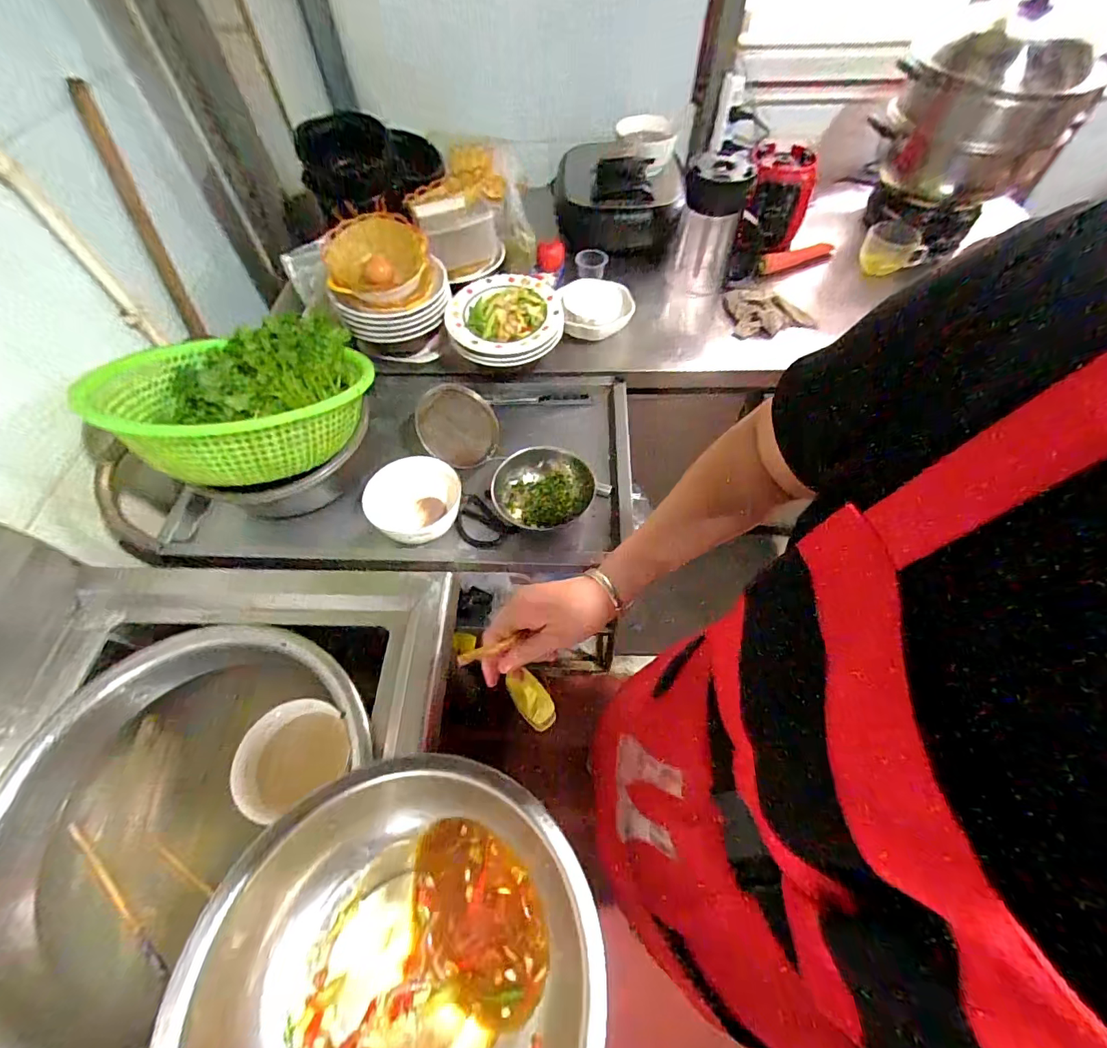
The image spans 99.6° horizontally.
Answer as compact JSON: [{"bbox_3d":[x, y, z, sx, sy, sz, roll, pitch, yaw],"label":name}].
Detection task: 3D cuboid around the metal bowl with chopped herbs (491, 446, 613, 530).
[{"bbox_3d":[-0.006,-0.060,0.794,0.191,0.055,0.144,-19,60,-10],"label":"metal bowl with chopped herbs"}]

